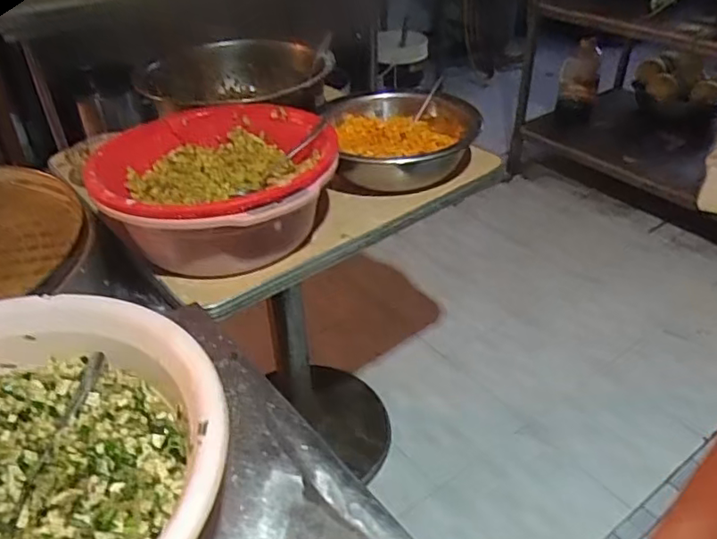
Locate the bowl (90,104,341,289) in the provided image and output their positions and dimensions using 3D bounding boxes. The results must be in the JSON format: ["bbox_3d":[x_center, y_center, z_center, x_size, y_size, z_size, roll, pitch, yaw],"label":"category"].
[{"bbox_3d":[-0.188,-0.111,0.829,0.303,0.122,0.307,-8,37,-9],"label":"bowl"}]

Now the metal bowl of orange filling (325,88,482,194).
[{"bbox_3d":[0.076,-0.214,0.997,0.235,0.085,0.218,-1,37,1],"label":"metal bowl of orange filling"}]

